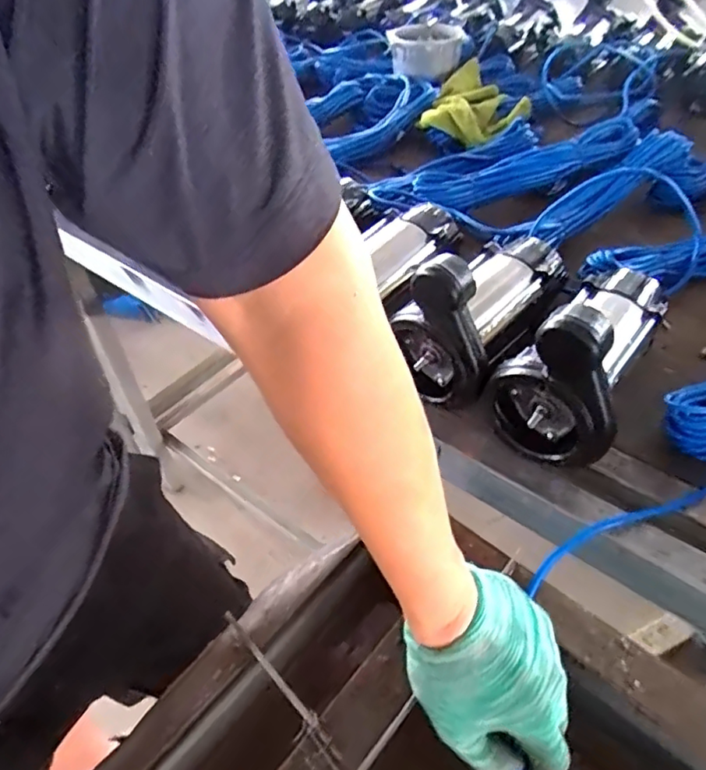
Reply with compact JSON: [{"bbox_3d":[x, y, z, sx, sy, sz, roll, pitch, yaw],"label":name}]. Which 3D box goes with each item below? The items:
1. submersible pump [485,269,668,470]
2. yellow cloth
[{"bbox_3d":[0.237,-0.058,0.574,0.114,0.153,0.241,25,53,26],"label":"submersible pump"},{"bbox_3d":[0.206,-0.528,1.071,0.174,0.042,0.233,-22,54,3],"label":"yellow cloth"}]

